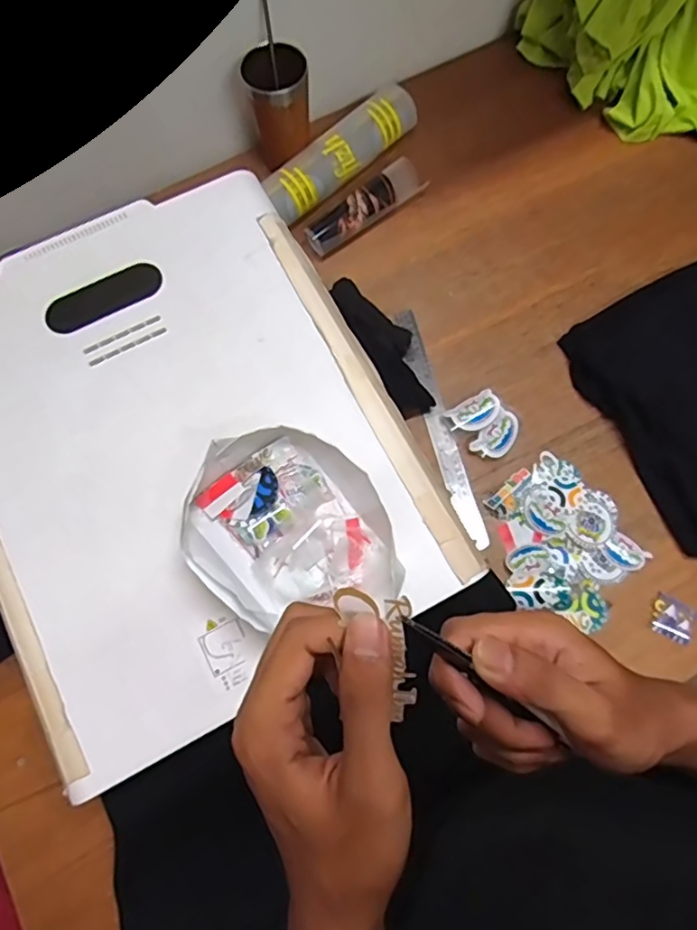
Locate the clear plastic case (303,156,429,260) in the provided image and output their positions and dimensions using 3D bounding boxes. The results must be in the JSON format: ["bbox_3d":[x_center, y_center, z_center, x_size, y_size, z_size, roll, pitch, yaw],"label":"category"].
[{"bbox_3d":[0.022,-0.347,0.801,0.180,0.050,0.052,-33,74,-9],"label":"clear plastic case"}]

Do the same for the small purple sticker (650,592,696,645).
[{"bbox_3d":[0.368,0.174,0.671,0.049,0.005,0.043,27,74,9],"label":"small purple sticker"}]

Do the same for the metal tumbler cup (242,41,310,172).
[{"bbox_3d":[-0.089,-0.466,0.782,0.075,0.140,0.065,-12,72,-3],"label":"metal tumbler cup"}]

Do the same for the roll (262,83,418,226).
[{"bbox_3d":[-0.010,-0.427,0.814,0.245,0.054,0.065,-41,76,-11],"label":"roll"}]

